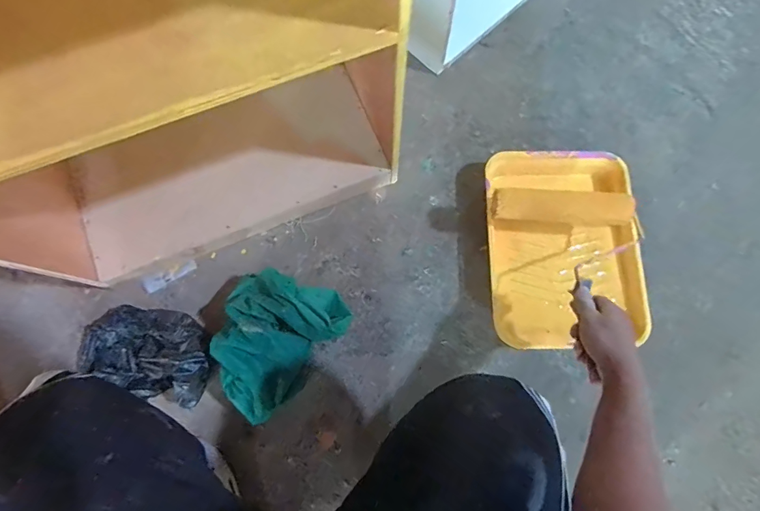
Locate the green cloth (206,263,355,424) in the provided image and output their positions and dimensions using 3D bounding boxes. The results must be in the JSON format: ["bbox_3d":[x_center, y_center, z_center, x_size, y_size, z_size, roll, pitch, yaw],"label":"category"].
[{"bbox_3d":[-0.201,0.144,0.727,0.198,0.118,0.262,40,79,8],"label":"green cloth"}]

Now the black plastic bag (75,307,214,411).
[{"bbox_3d":[-0.435,0.180,0.731,0.251,0.086,0.162,6,76,0],"label":"black plastic bag"}]

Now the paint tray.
[{"bbox_3d":[0.349,-0.023,0.776,0.289,0.093,0.399,-3,76,1],"label":"paint tray"}]

